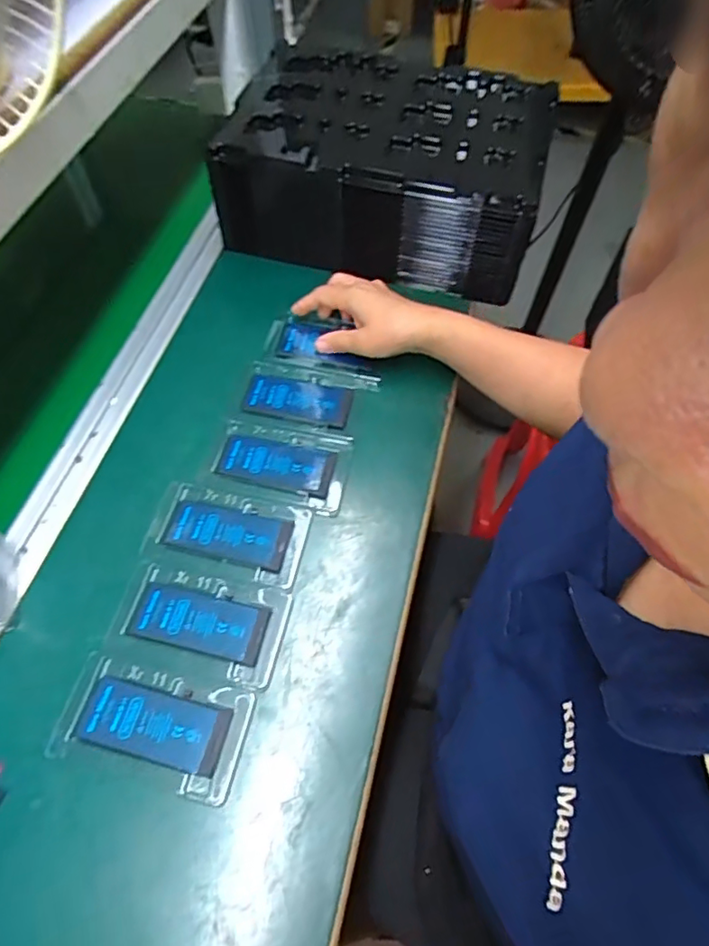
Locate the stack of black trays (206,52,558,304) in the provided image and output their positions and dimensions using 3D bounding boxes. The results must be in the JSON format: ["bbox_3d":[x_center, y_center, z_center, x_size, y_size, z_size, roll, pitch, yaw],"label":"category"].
[{"bbox_3d":[0.028,-0.346,0.635,0.357,0.115,0.236,16,61,9],"label":"stack of black trays"}]

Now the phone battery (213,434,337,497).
[{"bbox_3d":[-0.071,-0.010,0.507,0.102,0.004,0.043,10,60,6],"label":"phone battery"}]

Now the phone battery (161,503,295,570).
[{"bbox_3d":[-0.108,0.049,0.472,0.104,0.004,0.046,11,60,6],"label":"phone battery"}]

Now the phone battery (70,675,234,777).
[{"bbox_3d":[-0.143,0.177,0.396,0.101,0.006,0.046,12,60,7],"label":"phone battery"}]

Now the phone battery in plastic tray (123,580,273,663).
[{"bbox_3d":[-0.120,0.113,0.433,0.102,0.005,0.044,11,60,6],"label":"phone battery in plastic tray"}]

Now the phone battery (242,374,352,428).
[{"bbox_3d":[-0.056,-0.071,0.544,0.101,0.006,0.048,11,60,6],"label":"phone battery"}]

